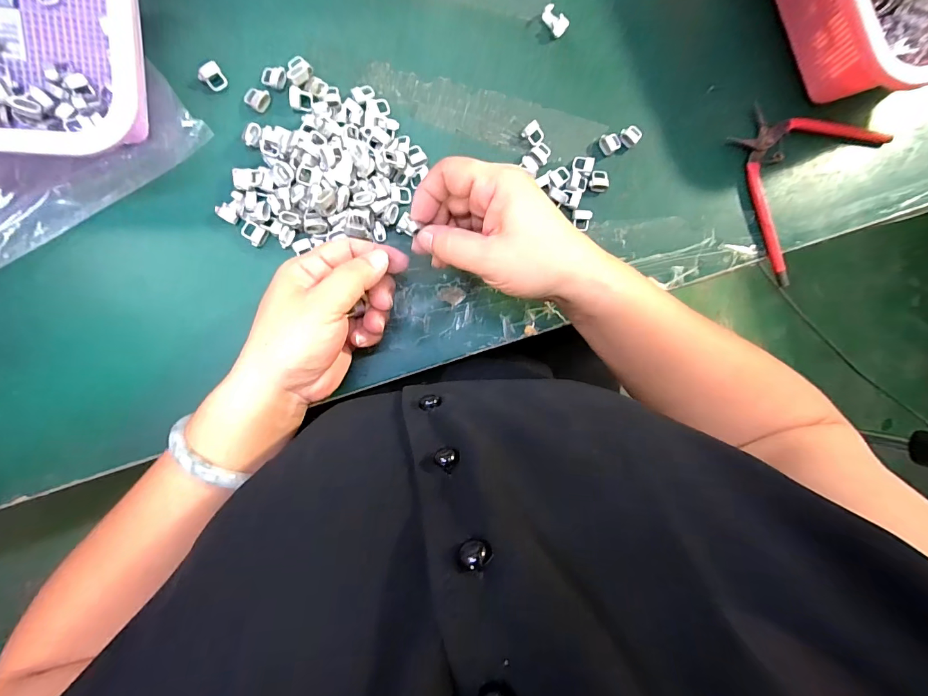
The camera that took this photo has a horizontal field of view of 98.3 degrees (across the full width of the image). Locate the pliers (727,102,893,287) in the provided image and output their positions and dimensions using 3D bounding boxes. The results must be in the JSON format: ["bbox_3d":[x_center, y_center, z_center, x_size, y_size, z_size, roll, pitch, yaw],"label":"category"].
[{"bbox_3d":[0.274,-0.146,0.339,0.111,0.011,0.144,40,85,-4],"label":"pliers"}]

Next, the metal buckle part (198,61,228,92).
[{"bbox_3d":[-0.184,-0.198,0.293,0.016,0.007,0.017,-35,93,-6],"label":"metal buckle part"}]

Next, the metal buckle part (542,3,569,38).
[{"bbox_3d":[0.074,-0.264,0.323,0.015,0.010,0.023,-42,93,-5],"label":"metal buckle part"}]

